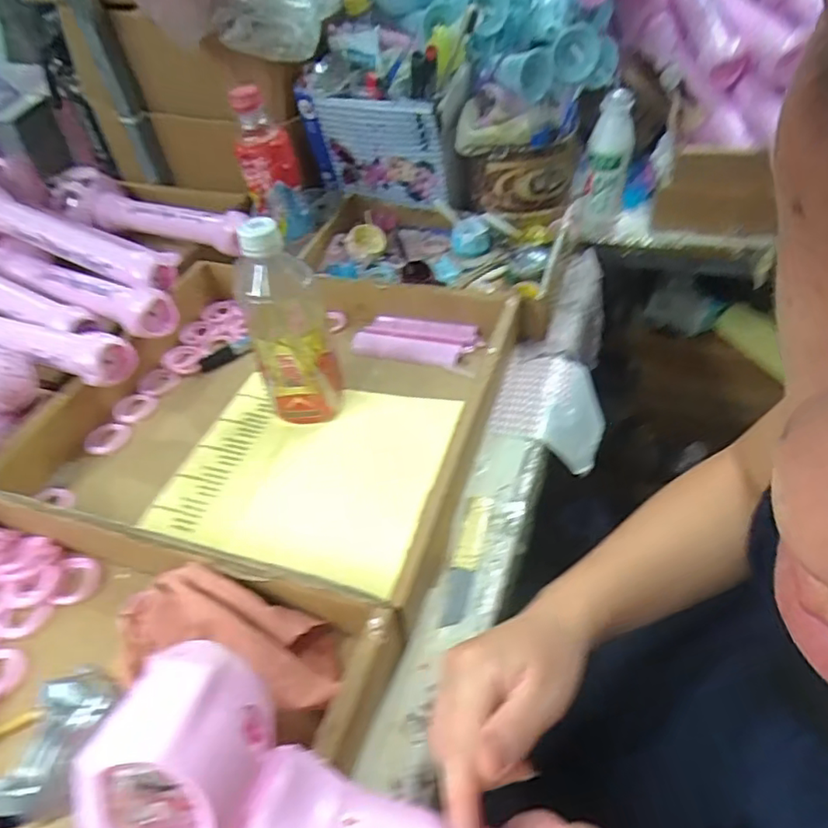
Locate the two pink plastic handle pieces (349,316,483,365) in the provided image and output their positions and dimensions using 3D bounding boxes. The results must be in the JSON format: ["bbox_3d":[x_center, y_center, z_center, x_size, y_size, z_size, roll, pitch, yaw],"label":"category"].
[{"bbox_3d":[0.003,-0.079,0.626,0.128,0.014,0.057,8,47,14],"label":"two pink plastic handle pieces"}]

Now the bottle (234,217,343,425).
[{"bbox_3d":[-0.110,-0.080,0.525,0.069,0.185,0.076,-16,46,-9],"label":"bottle"}]

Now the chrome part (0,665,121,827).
[{"bbox_3d":[-0.156,0.146,0.260,0.026,0.029,0.066,16,50,21],"label":"chrome part"}]

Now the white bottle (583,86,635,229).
[{"bbox_3d":[0.240,-0.310,0.738,0.050,0.147,0.049,8,47,14],"label":"white bottle"}]

